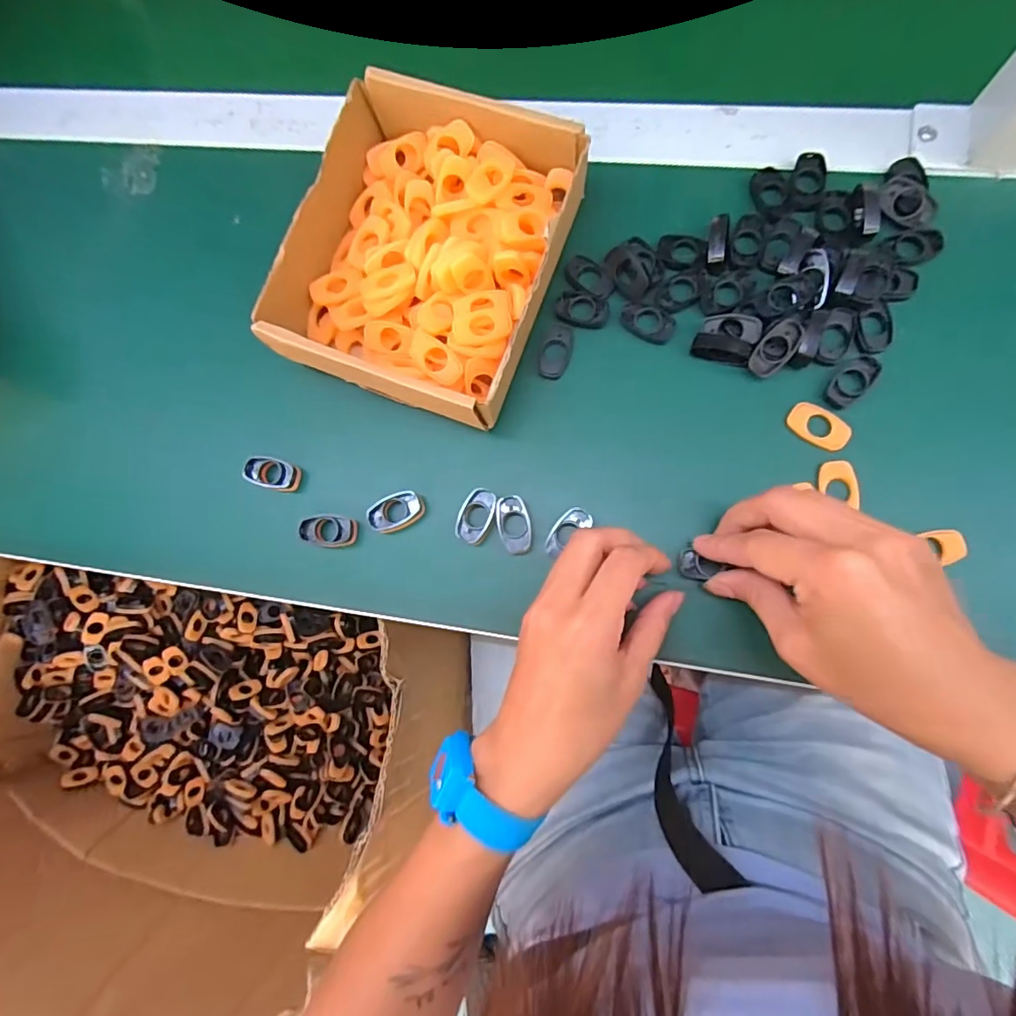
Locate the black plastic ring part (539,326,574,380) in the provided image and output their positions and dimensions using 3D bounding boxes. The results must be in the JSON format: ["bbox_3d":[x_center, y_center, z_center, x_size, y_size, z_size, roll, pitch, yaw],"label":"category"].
[{"bbox_3d":[0.028,-0.093,0.329,0.019,0.004,0.031,12,86,8],"label":"black plastic ring part"}]

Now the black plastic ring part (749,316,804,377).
[{"bbox_3d":[0.150,-0.089,0.307,0.018,0.011,0.034,42,90,9],"label":"black plastic ring part"}]

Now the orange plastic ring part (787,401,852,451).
[{"bbox_3d":[0.172,-0.046,0.305,0.034,0.004,0.019,31,89,9],"label":"orange plastic ring part"}]

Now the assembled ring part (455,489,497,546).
[{"bbox_3d":[-0.017,0.005,0.324,0.020,0.011,0.032,22,87,9],"label":"assembled ring part"}]

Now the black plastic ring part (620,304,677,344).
[{"bbox_3d":[0.082,-0.109,0.324,0.032,0.004,0.019,34,89,9],"label":"black plastic ring part"}]

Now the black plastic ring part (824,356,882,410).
[{"bbox_3d":[0.190,-0.071,0.303,0.035,0.004,0.018,-45,81,1],"label":"black plastic ring part"}]

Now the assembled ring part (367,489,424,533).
[{"bbox_3d":[-0.067,0.003,0.330,0.033,0.011,0.020,-24,82,4],"label":"assembled ring part"}]

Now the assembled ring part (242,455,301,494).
[{"bbox_3d":[-0.145,-0.021,0.339,0.032,0.010,0.018,15,86,9],"label":"assembled ring part"}]

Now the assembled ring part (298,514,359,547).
[{"bbox_3d":[-0.108,0.014,0.332,0.033,0.006,0.019,2,84,7],"label":"assembled ring part"}]

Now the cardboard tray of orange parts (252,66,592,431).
[{"bbox_3d":[-0.047,-0.146,0.322,0.151,0.052,0.173,18,86,9],"label":"cardboard tray of orange parts"}]

